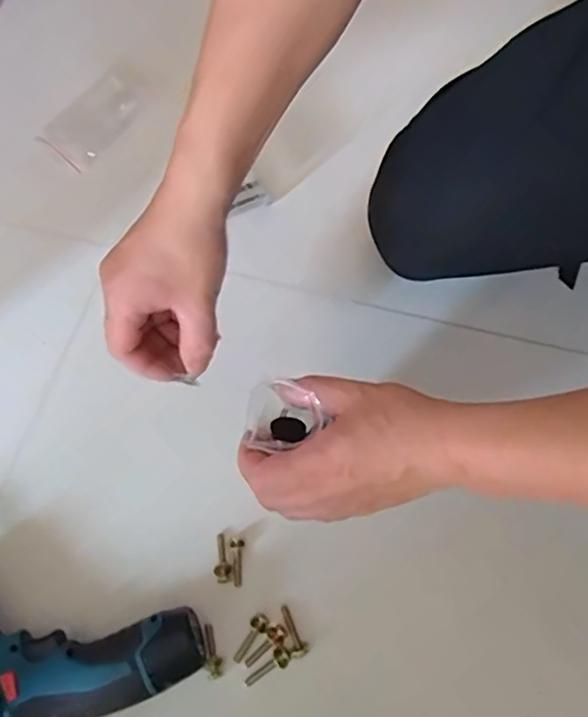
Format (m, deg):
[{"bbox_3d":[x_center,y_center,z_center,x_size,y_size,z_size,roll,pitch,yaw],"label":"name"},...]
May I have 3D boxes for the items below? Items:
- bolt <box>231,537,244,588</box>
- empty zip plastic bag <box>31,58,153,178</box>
[{"bbox_3d":[-0.044,0.157,0.460,0.010,0.006,0.037,-2,67,2],"label":"bolt"},{"bbox_3d":[-0.216,-0.268,0.650,0.074,0.009,0.134,38,75,9],"label":"empty zip plastic bag"}]

